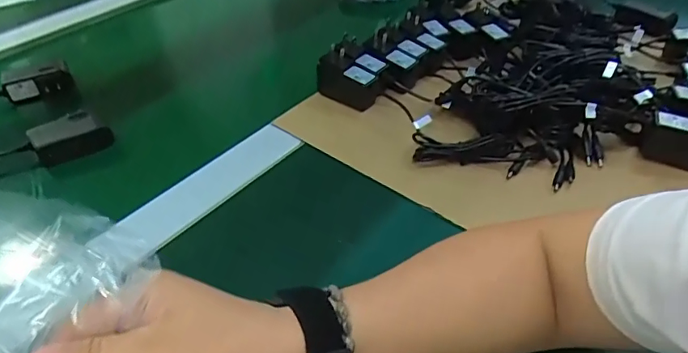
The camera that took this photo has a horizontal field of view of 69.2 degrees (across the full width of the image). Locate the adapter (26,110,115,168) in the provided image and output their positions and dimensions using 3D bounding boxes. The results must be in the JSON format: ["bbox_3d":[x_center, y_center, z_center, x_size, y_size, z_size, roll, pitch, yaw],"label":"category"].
[{"bbox_3d":[-0.296,-0.043,0.537,0.074,0.026,0.050,-28,49,-27],"label":"adapter"}]

